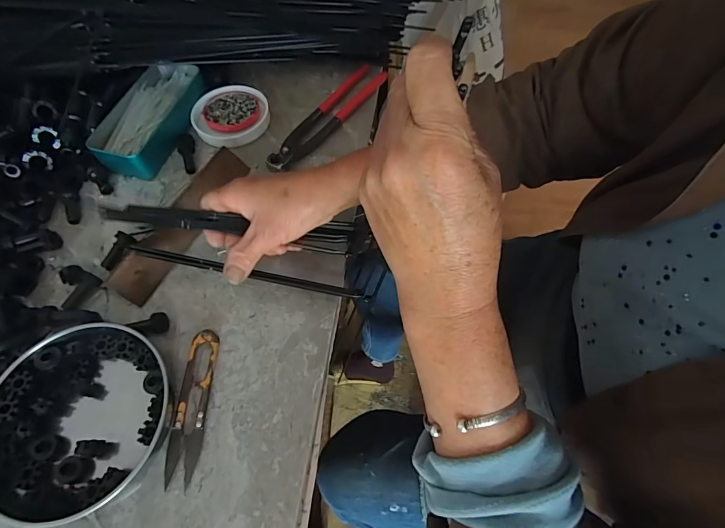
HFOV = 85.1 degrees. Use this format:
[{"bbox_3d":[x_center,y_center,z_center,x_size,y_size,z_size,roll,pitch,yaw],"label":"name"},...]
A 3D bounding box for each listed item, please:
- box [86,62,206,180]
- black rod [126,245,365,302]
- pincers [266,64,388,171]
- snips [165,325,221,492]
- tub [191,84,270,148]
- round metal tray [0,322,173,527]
[{"bbox_3d":[-0.240,-0.170,0.453,0.072,0.033,0.153,15,64,10],"label":"box"},{"bbox_3d":[-0.103,0.008,0.359,0.219,0.009,0.009,11,63,2],"label":"black rod"},{"bbox_3d":[-0.045,-0.172,0.460,0.040,0.016,0.188,34,68,18],"label":"pincers"},{"bbox_3d":[-0.137,0.112,0.318,0.025,0.010,0.116,1,62,3],"label":"snips"},{"bbox_3d":[-0.156,-0.177,0.472,0.088,0.017,0.088,-1,62,2],"label":"tub"},{"bbox_3d":[-0.223,0.119,0.309,0.135,0.025,0.136,-1,62,2],"label":"round metal tray"}]

